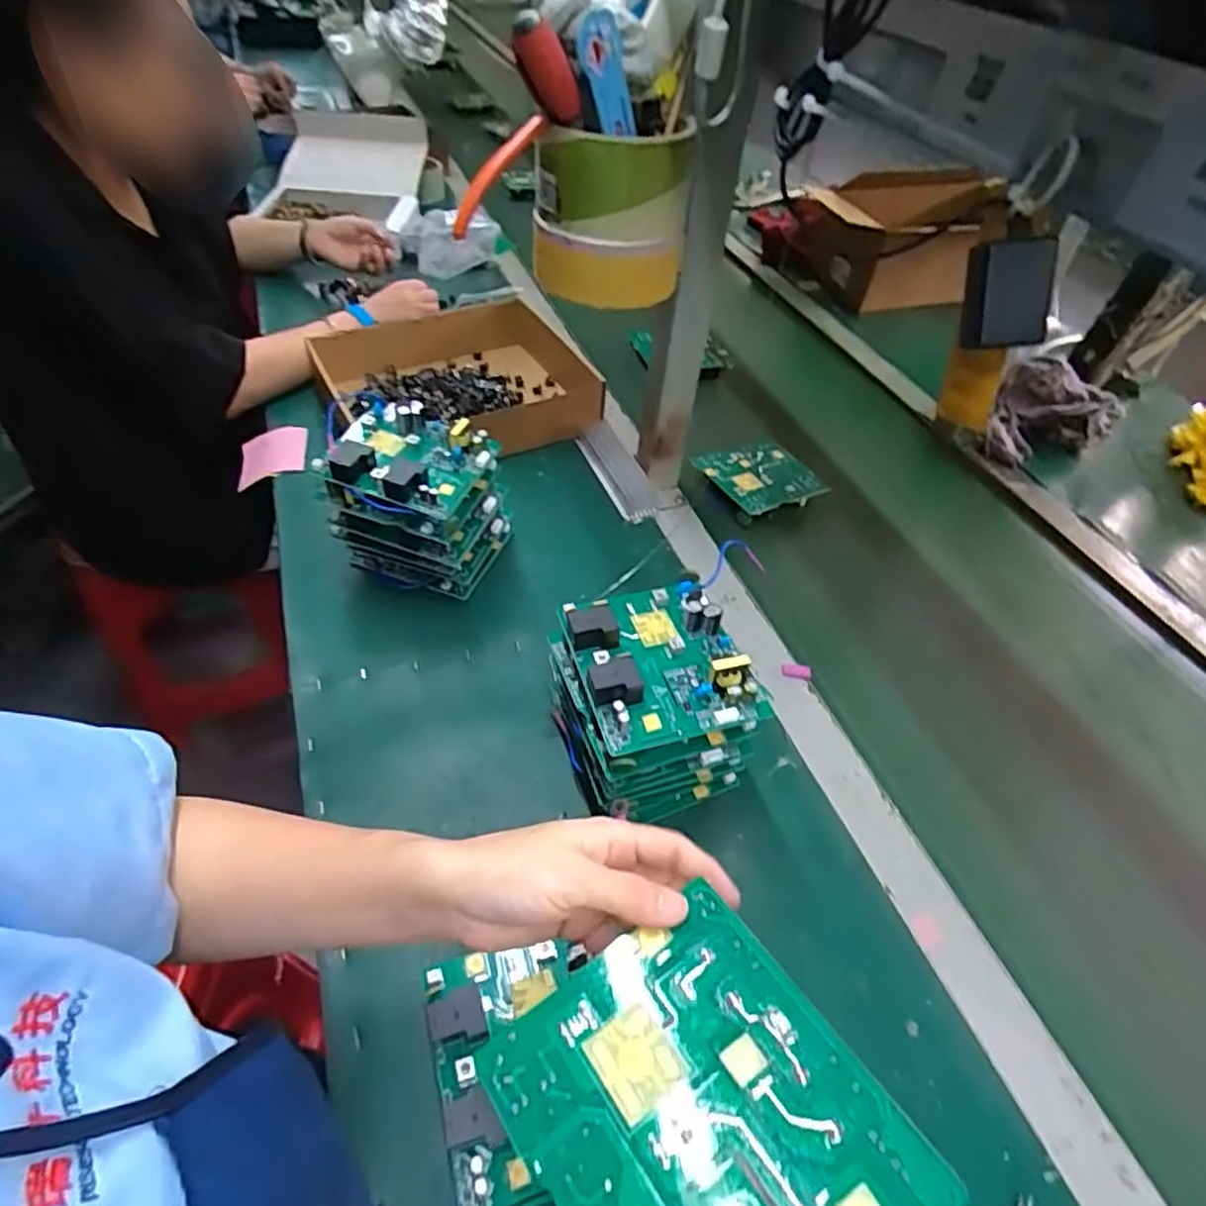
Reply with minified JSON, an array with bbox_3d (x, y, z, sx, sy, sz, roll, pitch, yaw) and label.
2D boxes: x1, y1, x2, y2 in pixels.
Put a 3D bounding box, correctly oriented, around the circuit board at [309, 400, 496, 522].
[{"bbox_3d":[-0.170,-0.129,0.594,0.121,0.033,0.108,16,49,10],"label":"circuit board"}]

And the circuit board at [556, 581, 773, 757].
[{"bbox_3d":[0.038,0.036,0.474,0.113,0.029,0.126,-11,50,-14],"label":"circuit board"}]

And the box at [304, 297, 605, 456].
[{"bbox_3d":[-0.175,-0.277,0.862,0.324,0.076,0.221,-15,51,-17],"label":"box"}]

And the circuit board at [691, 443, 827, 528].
[{"bbox_3d":[0.190,-0.150,0.815,0.132,0.029,0.106,-20,52,-21],"label":"circuit board"}]

